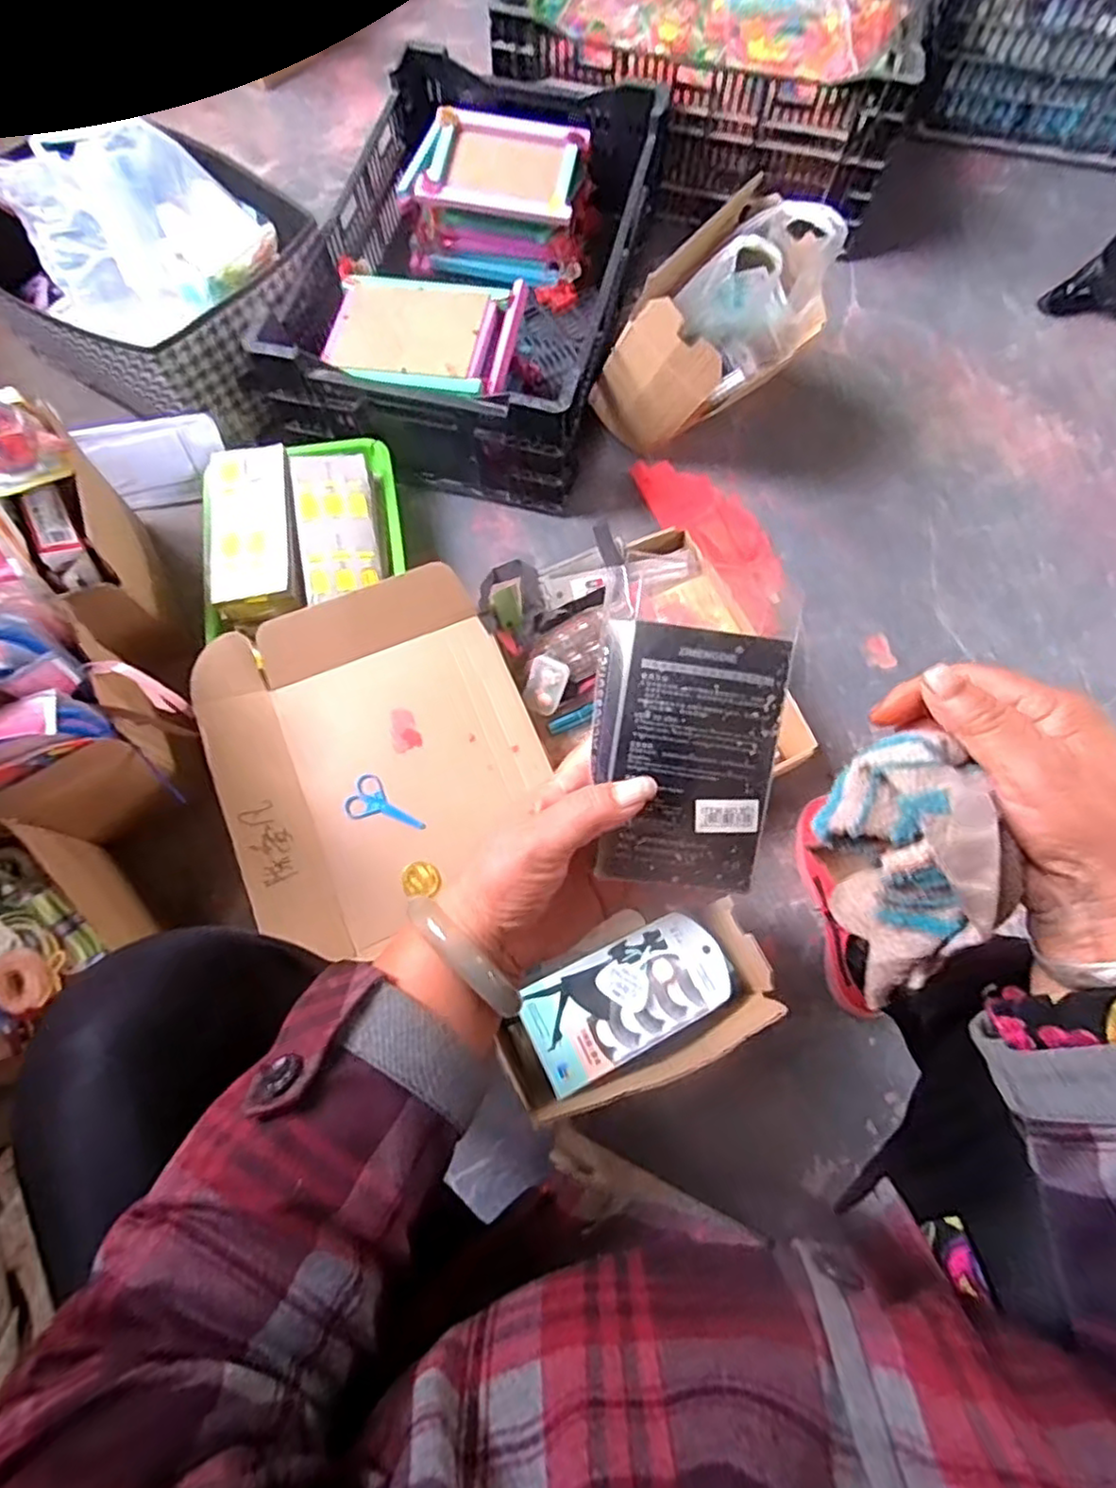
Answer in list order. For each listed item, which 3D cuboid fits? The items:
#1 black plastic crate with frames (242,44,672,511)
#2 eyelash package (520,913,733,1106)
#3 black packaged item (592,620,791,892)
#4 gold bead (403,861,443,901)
[{"bbox_3d":[-0.109,-0.674,0.965,0.395,0.184,0.623,14,71,3],"label":"black plastic crate with frames"},{"bbox_3d":[0.060,0.216,0.583,0.179,0.011,0.089,-23,65,-18],"label":"eyelash package"},{"bbox_3d":[0.058,0.006,0.315,0.083,0.012,0.118,7,92,-1],"label":"black packaged item"},{"bbox_3d":[-0.142,0.141,0.702,0.038,0.007,0.039,7,72,1],"label":"gold bead"}]

